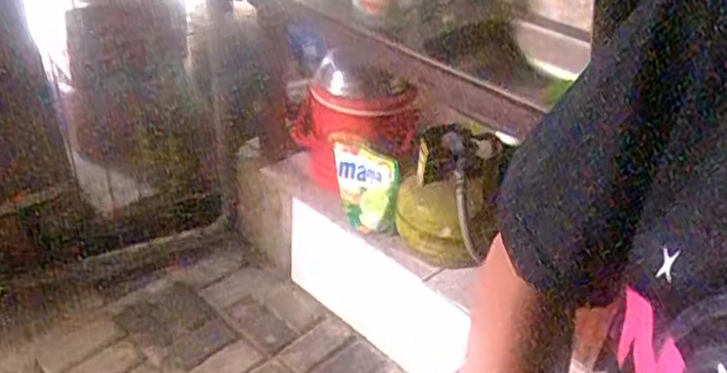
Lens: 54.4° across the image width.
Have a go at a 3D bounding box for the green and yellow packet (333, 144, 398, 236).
[{"bbox_3d":[0.011,0.001,1.783,0.190,0.211,0.048,22,27,29],"label":"green and yellow packet"}]

